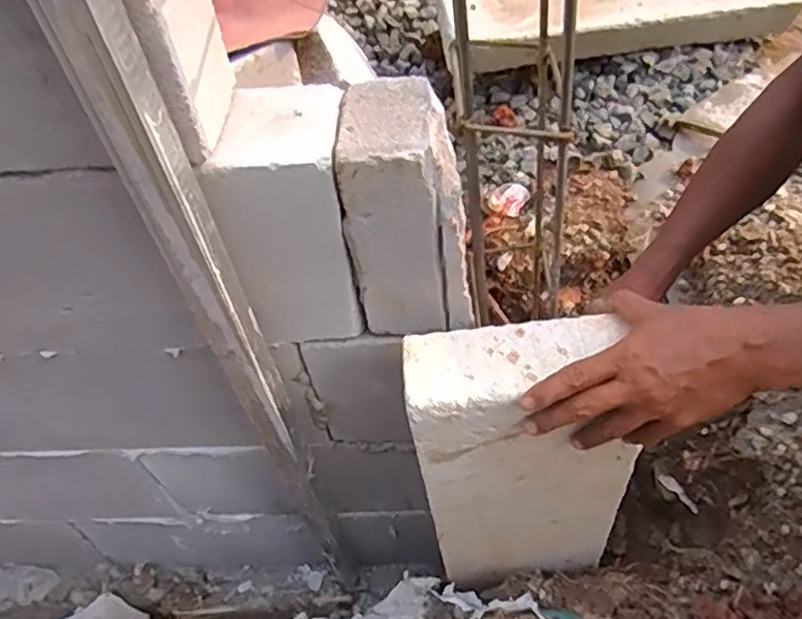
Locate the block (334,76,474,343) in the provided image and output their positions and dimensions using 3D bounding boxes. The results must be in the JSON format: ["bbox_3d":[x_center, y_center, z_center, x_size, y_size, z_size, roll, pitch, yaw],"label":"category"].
[{"bbox_3d":[0.010,-0.077,0.509,0.093,0.190,0.092,-1,50,6],"label":"block"}]

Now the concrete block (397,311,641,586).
[{"bbox_3d":[0.122,0.170,0.653,0.200,0.406,0.075,-6,49,1],"label":"concrete block"}]

